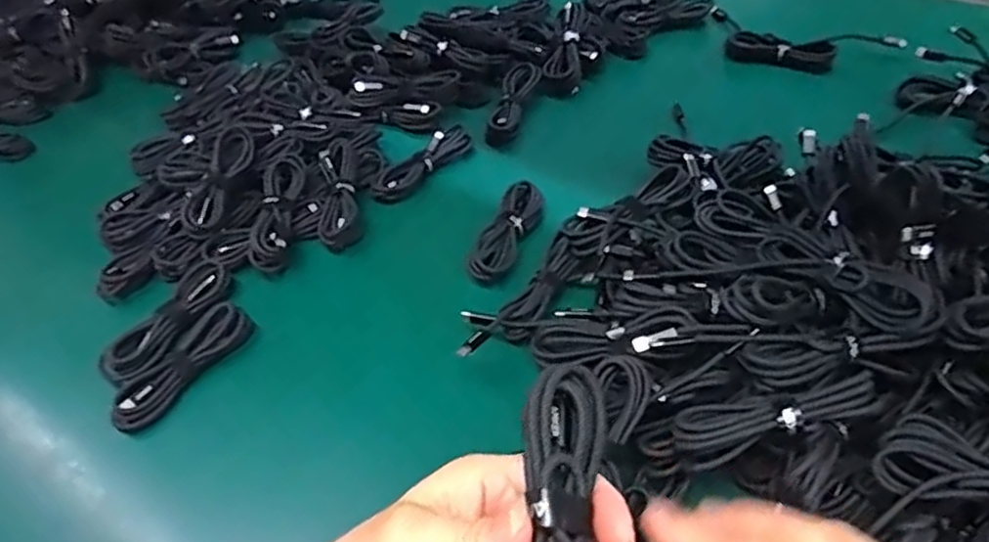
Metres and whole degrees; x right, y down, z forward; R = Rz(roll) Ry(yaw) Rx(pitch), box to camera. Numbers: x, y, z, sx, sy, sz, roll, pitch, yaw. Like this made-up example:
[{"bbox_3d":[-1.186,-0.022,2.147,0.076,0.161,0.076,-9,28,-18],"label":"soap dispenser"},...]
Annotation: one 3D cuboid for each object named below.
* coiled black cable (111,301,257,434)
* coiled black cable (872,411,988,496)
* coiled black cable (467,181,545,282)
[{"bbox_3d":[-0.228,0.069,0.482,0.032,0.020,0.111,26,55,27],"label":"coiled black cable"},{"bbox_3d":[0.252,0.111,0.329,0.108,0.018,0.041,26,89,19],"label":"coiled black cable"},{"bbox_3d":[0.011,-0.032,0.542,0.029,0.017,0.108,16,51,20],"label":"coiled black cable"}]

